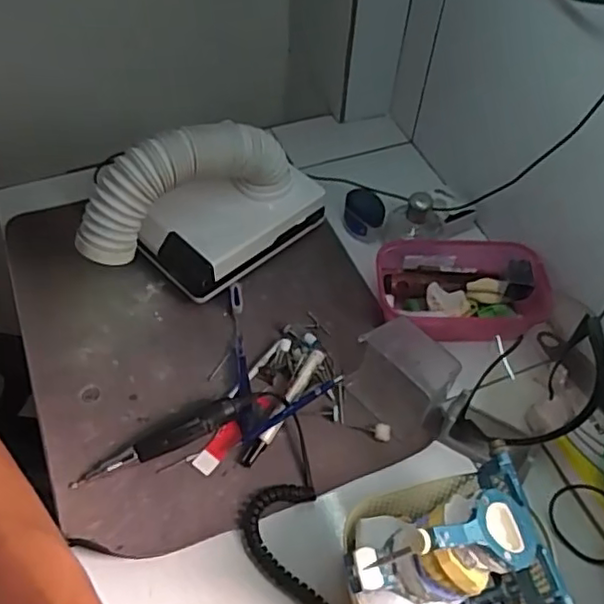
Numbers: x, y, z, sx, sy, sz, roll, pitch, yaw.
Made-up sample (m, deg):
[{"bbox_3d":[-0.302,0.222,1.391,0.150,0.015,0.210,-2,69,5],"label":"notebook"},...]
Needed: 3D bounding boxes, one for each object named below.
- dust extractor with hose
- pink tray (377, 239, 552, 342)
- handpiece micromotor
[{"bbox_3d":[-0.104,-0.098,0.710,0.277,0.178,0.105,-31,60,-23],"label":"dust extractor with hose"},{"bbox_3d":[0.187,-0.013,0.736,0.193,0.061,0.137,-2,53,-4],"label":"pink tray"},{"bbox_3d":[-0.135,0.138,0.624,0.188,0.032,0.024,-23,58,-19],"label":"handpiece micromotor"}]

